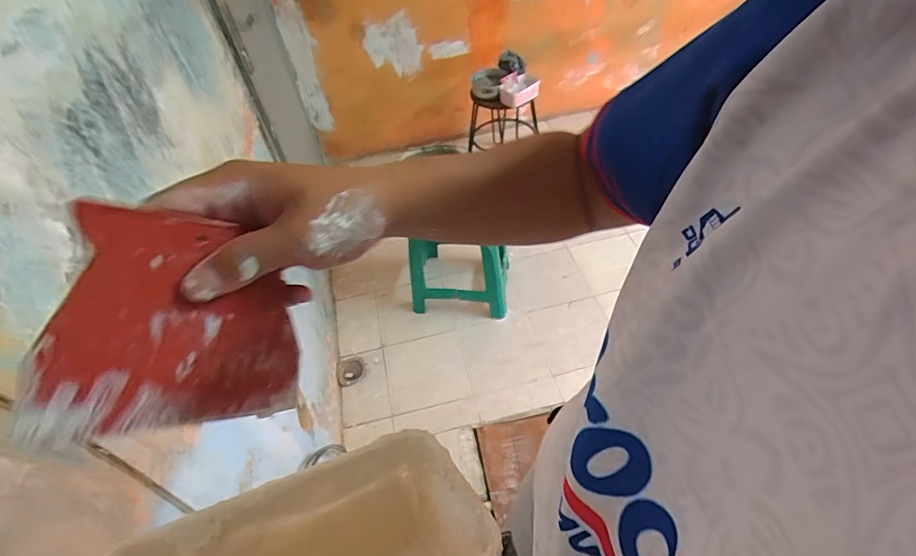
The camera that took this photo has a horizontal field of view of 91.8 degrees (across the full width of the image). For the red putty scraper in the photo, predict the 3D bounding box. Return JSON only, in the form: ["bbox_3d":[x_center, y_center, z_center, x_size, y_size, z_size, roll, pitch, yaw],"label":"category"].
[{"bbox_3d":[-0.138,0.023,0.229,0.004,0.118,0.105,3,88,41],"label":"red putty scraper"}]

